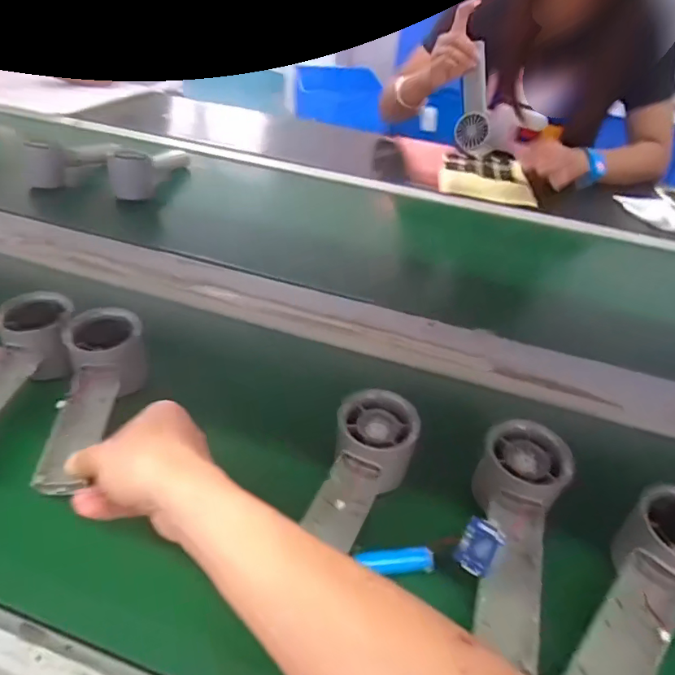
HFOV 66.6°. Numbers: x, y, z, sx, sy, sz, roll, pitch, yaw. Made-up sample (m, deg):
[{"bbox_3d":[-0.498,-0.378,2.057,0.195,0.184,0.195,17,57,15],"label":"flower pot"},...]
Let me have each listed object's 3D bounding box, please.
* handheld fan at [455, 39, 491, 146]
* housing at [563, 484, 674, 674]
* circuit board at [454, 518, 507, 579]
[{"bbox_3d":[0.209,-0.364,0.783,0.041,0.146,0.048,5,2,-2],"label":"handheld fan"},{"bbox_3d":[0.180,0.148,0.303,0.155,0.037,0.055,-26,50,-33],"label":"housing"},{"bbox_3d":[0.086,0.127,0.312,0.023,0.004,0.031,28,87,27],"label":"circuit board"}]

